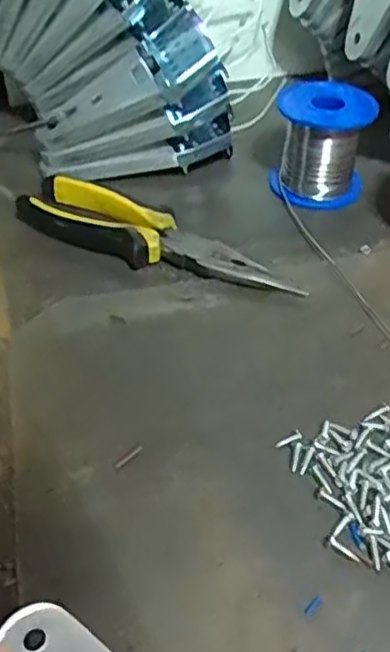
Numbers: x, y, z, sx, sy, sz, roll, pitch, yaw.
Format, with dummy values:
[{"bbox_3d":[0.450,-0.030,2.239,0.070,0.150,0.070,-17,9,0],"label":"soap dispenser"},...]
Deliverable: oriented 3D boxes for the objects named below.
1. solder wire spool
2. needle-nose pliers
[{"bbox_3d":[0.088,-0.127,0.460,0.066,0.062,0.061,9,45,10],"label":"solder wire spool"},{"bbox_3d":[-0.030,-0.058,0.412,0.191,0.032,0.046,20,48,21],"label":"needle-nose pliers"}]

